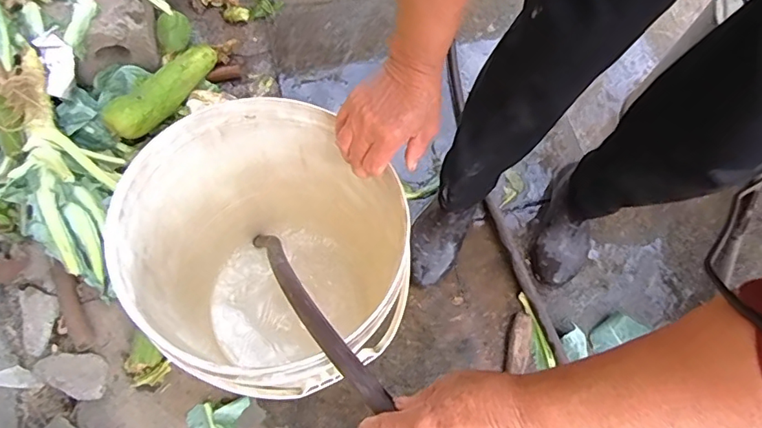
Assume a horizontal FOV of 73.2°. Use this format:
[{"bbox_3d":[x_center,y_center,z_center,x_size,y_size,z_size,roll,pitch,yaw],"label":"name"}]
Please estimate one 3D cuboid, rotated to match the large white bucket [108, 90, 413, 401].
[{"bbox_3d":[-0.124,0.079,0.690,0.300,0.373,0.285,1,69,-1],"label":"large white bucket"}]

